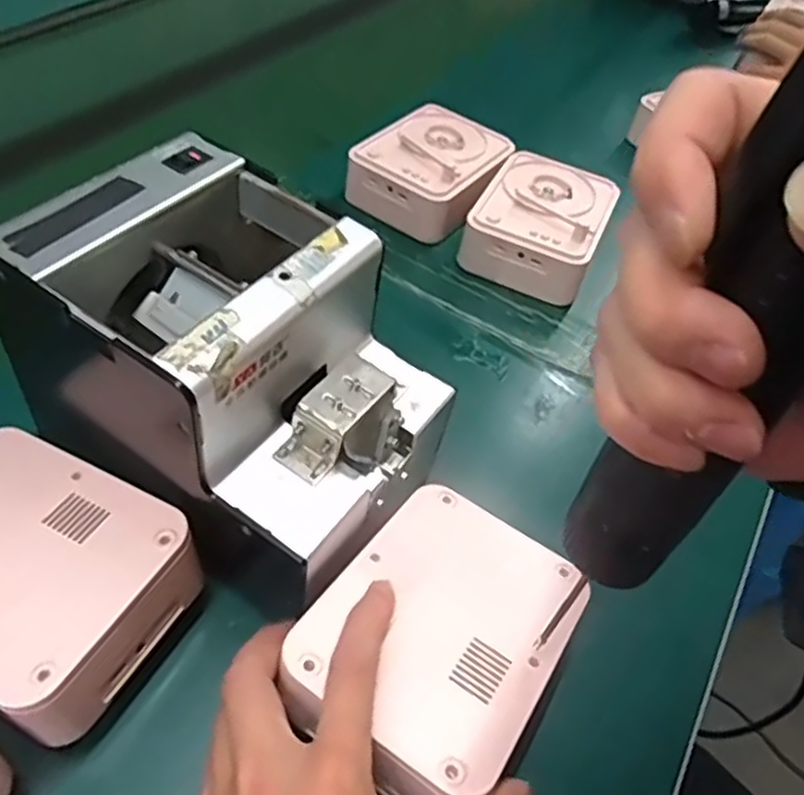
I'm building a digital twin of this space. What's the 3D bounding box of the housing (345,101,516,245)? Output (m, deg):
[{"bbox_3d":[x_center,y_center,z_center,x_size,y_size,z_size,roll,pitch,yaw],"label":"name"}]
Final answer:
[{"bbox_3d":[0.029,-0.190,0.591,0.103,0.053,0.118,28,51,18],"label":"housing"}]

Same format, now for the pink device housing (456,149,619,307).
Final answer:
[{"bbox_3d":[0.111,-0.137,0.559,0.095,0.049,0.119,22,50,13],"label":"pink device housing"}]

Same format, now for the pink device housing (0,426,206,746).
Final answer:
[{"bbox_3d":[-0.166,0.075,0.310,0.128,0.036,0.097,25,50,16],"label":"pink device housing"}]

